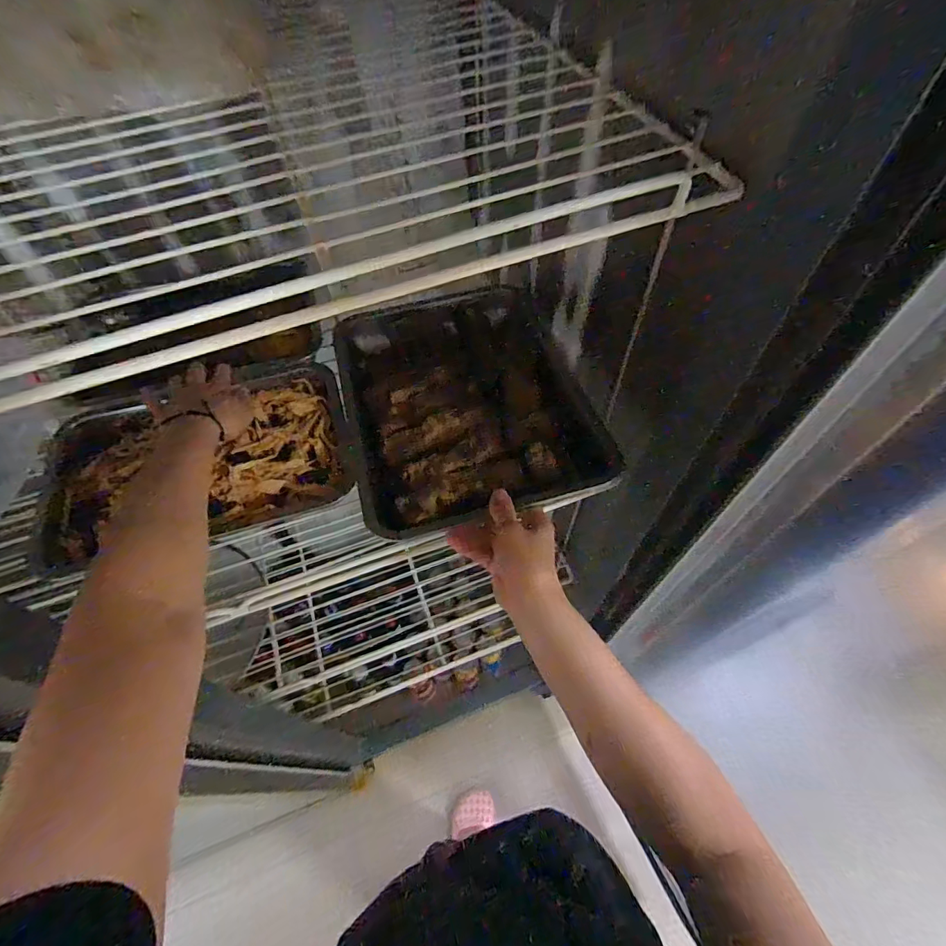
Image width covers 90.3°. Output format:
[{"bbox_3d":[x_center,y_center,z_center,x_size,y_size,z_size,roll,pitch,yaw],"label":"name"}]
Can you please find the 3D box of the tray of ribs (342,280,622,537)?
[{"bbox_3d":[-0.018,-0.099,0.548,0.254,0.037,0.355,-15,59,-6],"label":"tray of ribs"}]

